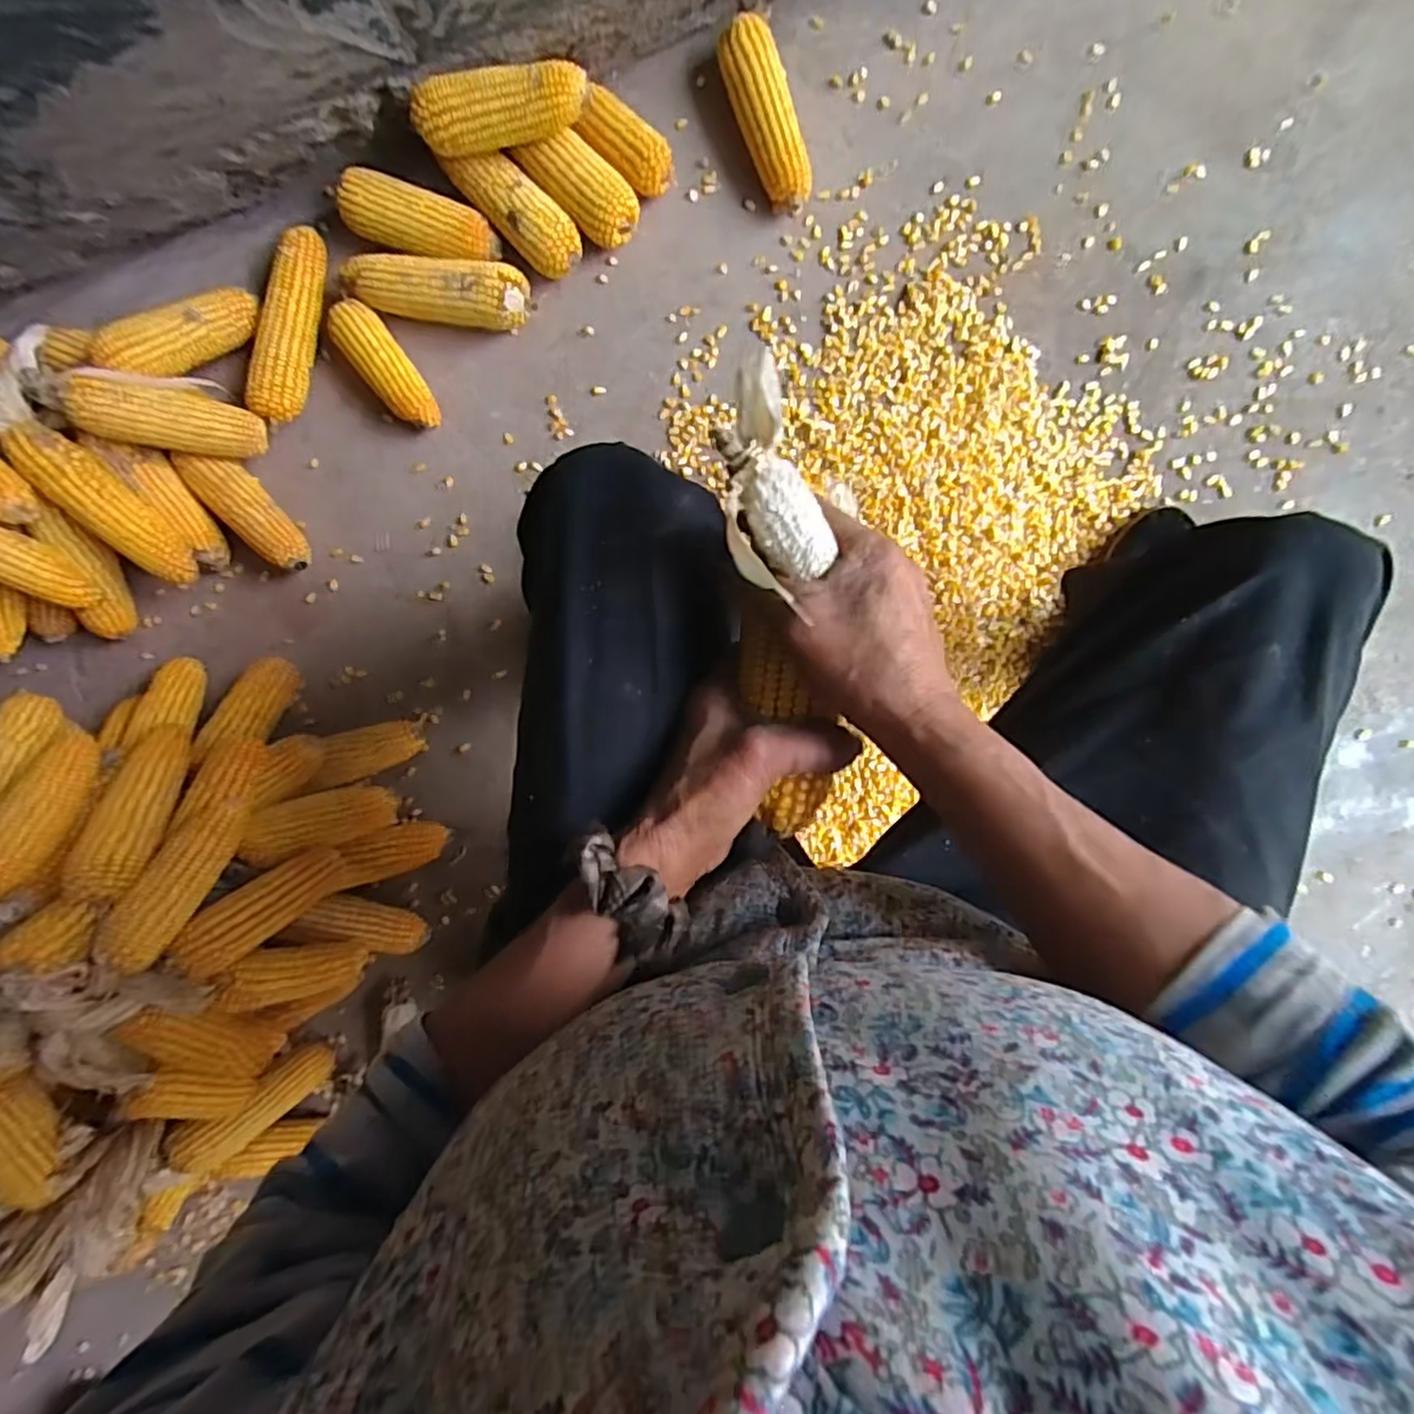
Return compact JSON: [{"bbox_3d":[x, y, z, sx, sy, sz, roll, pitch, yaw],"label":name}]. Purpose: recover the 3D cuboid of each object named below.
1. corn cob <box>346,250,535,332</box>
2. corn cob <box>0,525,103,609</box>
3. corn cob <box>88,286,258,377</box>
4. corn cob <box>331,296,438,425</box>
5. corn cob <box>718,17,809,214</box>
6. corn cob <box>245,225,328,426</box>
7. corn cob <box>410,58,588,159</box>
[{"bbox_3d":[-0.290,-0.453,0.741,0.201,0.052,0.064,10,94,2],"label":"corn cob"},{"bbox_3d":[-0.710,-0.152,0.697,0.148,0.040,0.050,36,99,-34],"label":"corn cob"},{"bbox_3d":[-0.559,-0.399,0.726,0.056,0.041,0.164,45,61,-4],"label":"corn cob"},{"bbox_3d":[-0.352,-0.373,0.758,0.056,0.049,0.150,-39,92,5],"label":"corn cob"},{"bbox_3d":[0.064,-0.615,0.718,0.060,0.059,0.172,-20,93,4],"label":"corn cob"},{"bbox_3d":[-0.458,-0.419,0.755,0.052,0.045,0.206,17,95,1],"label":"corn cob"},{"bbox_3d":[-0.200,-0.583,0.671,0.170,0.066,0.051,-9,93,3],"label":"corn cob"}]

